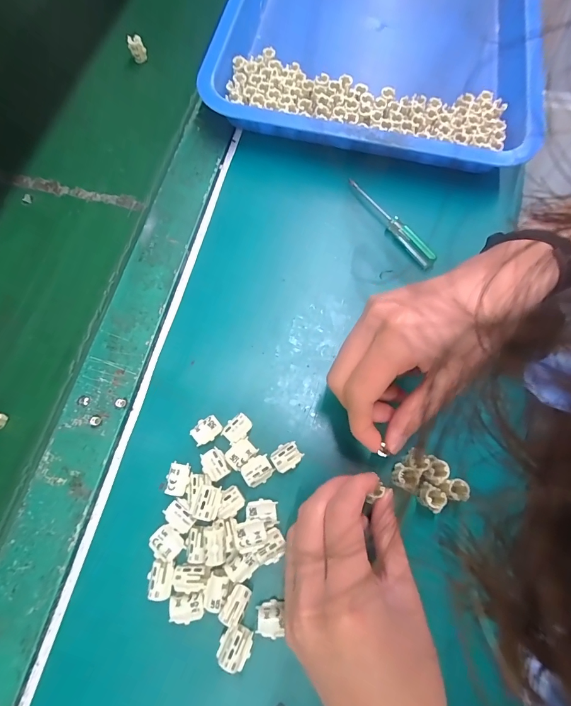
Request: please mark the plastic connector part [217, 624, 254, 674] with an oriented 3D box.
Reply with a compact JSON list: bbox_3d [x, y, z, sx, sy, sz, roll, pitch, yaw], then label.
[{"bbox_3d":[-0.032,0.186,0.229,0.020,0.009,0.022,29,72,13],"label":"plastic connector part"}]

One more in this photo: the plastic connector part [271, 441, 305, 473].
[{"bbox_3d":[0.001,0.078,0.271,0.022,0.010,0.018,-35,71,-11],"label":"plastic connector part"}]

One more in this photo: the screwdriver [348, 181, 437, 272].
[{"bbox_3d":[0.100,-0.125,0.348,0.012,0.014,0.116,-34,71,-11],"label":"screwdriver"}]

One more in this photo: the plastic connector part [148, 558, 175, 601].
[{"bbox_3d":[-0.083,0.149,0.239,0.017,0.005,0.022,8,68,5],"label":"plastic connector part"}]

